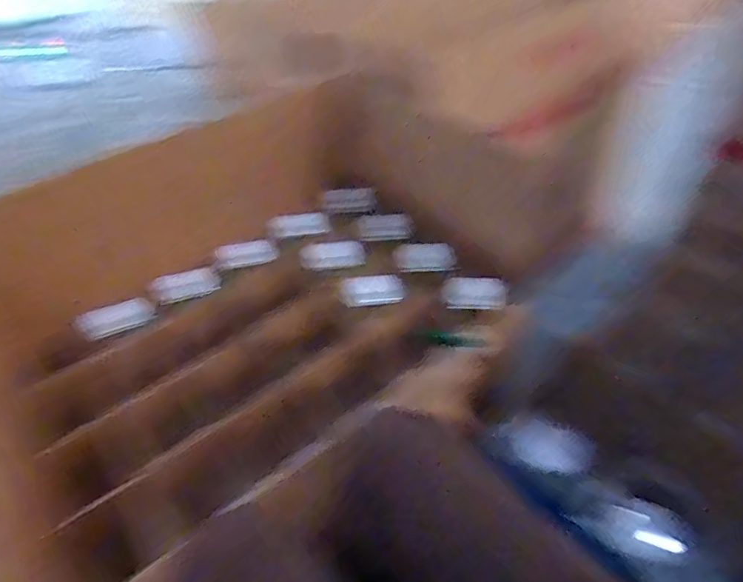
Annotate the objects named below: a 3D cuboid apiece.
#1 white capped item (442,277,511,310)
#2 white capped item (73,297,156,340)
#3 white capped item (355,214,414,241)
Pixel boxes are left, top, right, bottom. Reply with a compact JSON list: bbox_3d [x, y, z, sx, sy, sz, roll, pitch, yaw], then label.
[{"bbox_3d":[0.153,0.005,0.696,0.092,0.017,0.047,0,81,2],"label":"white capped item"},{"bbox_3d":[-0.404,0.043,0.748,0.109,0.035,0.029,-19,45,-35],"label":"white capped item"},{"bbox_3d":[0.027,-0.112,0.827,0.113,0.035,0.040,-6,41,-26],"label":"white capped item"}]

